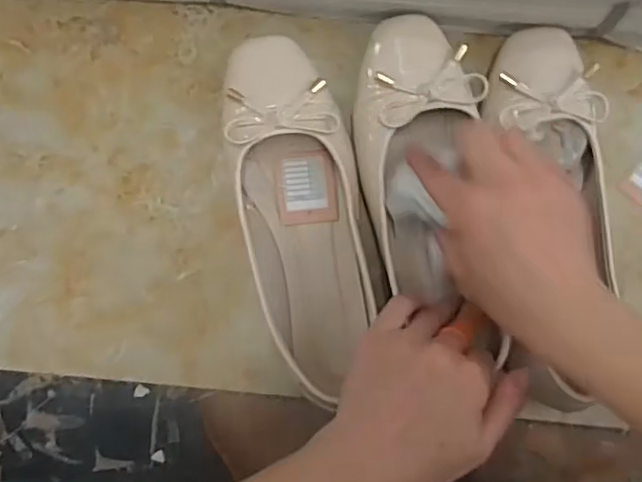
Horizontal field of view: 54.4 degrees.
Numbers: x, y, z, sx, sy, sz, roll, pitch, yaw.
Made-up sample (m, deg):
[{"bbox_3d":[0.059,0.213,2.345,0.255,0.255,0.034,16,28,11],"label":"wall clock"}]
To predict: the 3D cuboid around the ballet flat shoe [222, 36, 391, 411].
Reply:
[{"bbox_3d":[-0.011,-0.015,0.419,0.087,0.051,0.240,-16,90,-2],"label":"ballet flat shoe"}]

